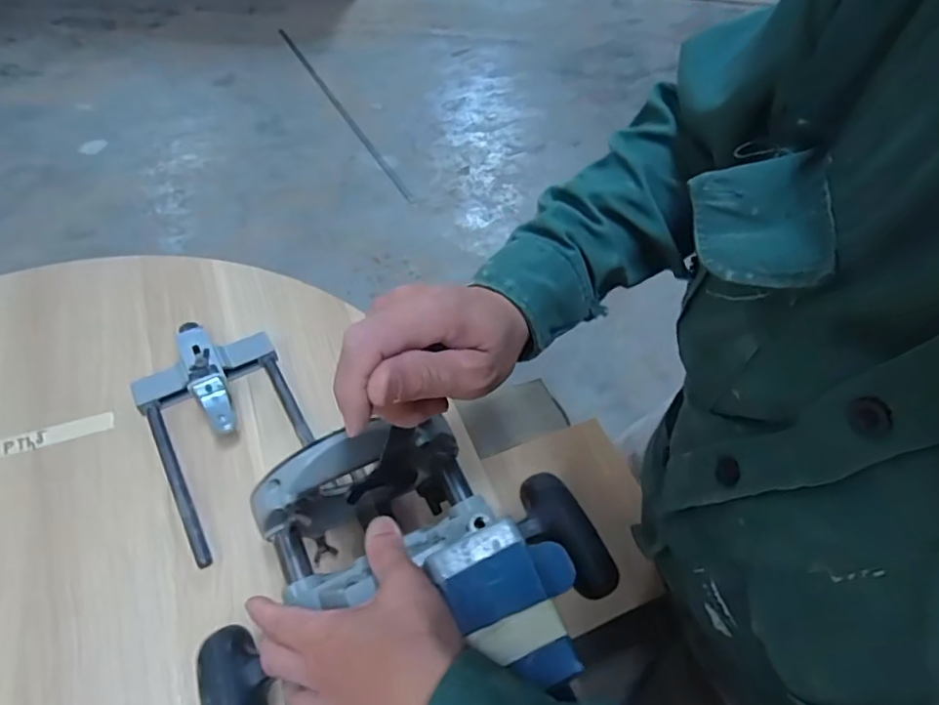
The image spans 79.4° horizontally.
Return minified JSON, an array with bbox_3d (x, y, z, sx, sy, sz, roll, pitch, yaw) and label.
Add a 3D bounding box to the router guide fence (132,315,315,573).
[{"bbox_3d":[-0.230,0.051,0.522,0.135,0.057,0.234,-27,60,-21],"label":"router guide fence"}]

